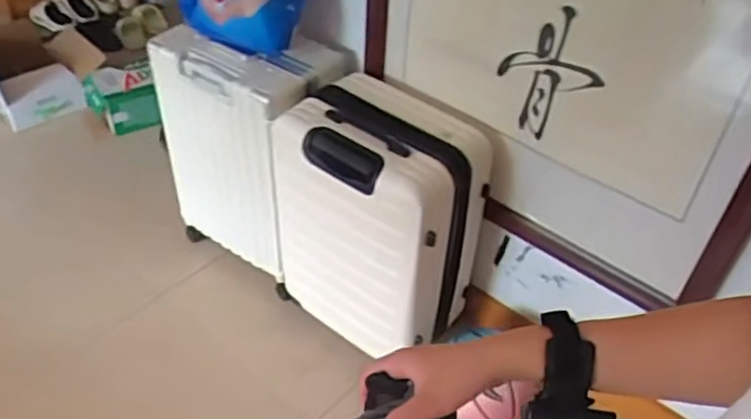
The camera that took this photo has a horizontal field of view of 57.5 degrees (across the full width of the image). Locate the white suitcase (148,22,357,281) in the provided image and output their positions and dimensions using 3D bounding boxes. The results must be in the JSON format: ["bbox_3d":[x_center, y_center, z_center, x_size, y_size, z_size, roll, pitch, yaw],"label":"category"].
[{"bbox_3d":[-0.331,-0.174,1.861,0.458,0.612,0.296,24,45,23],"label":"white suitcase"}]

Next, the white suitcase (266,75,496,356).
[{"bbox_3d":[-0.010,0.018,1.631,0.460,0.538,0.286,26,46,25],"label":"white suitcase"}]

